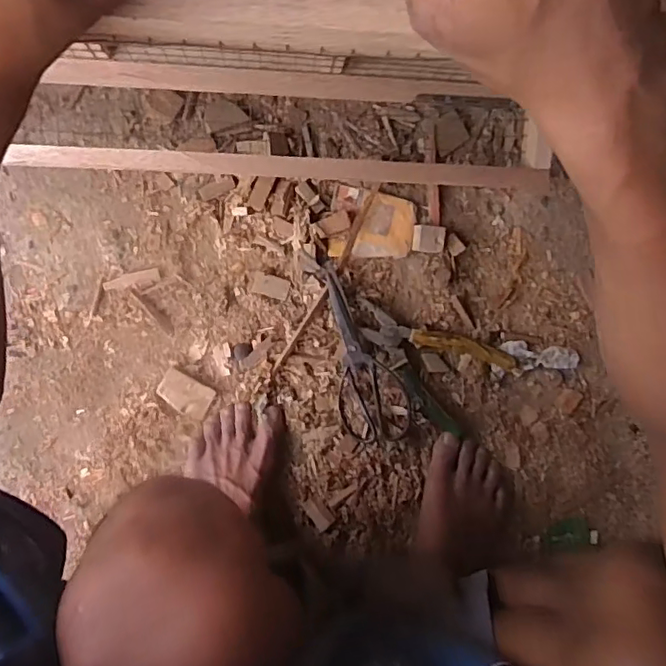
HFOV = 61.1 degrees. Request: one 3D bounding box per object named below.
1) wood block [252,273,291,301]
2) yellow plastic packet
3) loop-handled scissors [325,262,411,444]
[{"bbox_3d":[-0.070,-0.052,0.636,0.042,0.004,0.024,15,93,-6],"label":"wood block"},{"bbox_3d":[0.044,-0.121,0.632,0.091,0.010,0.076,10,93,-6],"label":"yellow plastic packet"},{"bbox_3d":[0.029,0.026,0.633,0.076,0.026,0.206,-18,96,-3],"label":"loop-handled scissors"}]

